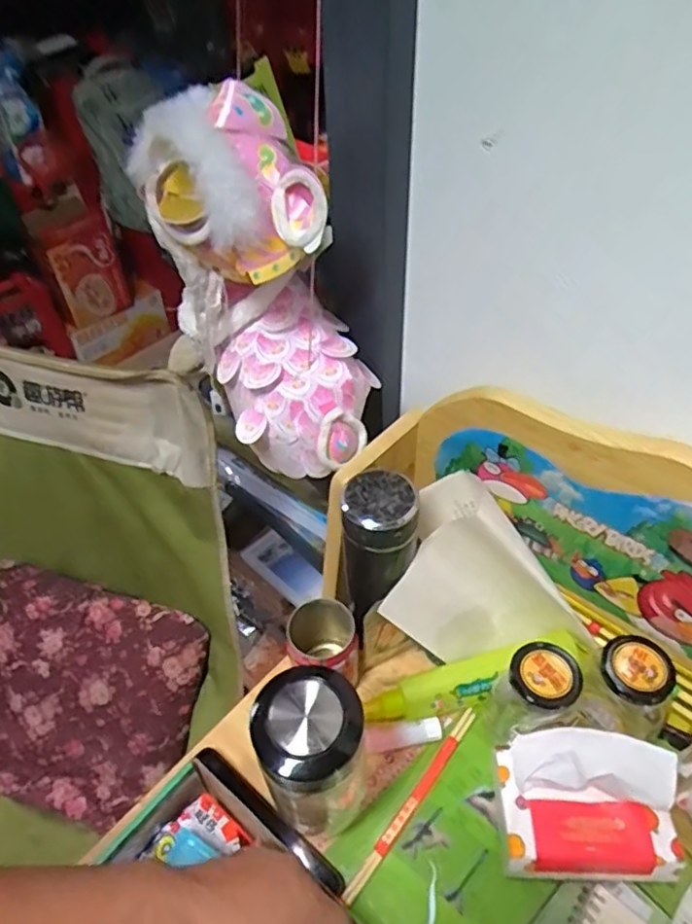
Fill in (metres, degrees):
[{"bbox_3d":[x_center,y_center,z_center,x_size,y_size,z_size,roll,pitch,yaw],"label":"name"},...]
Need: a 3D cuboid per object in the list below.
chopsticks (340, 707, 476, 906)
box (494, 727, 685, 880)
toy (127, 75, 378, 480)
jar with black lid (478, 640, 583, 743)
[{"bbox_3d":[0.059,0.286,0.533,0.010,0.004,0.187,29,54,27],"label":"chopsticks"},{"bbox_3d":[0.182,0.266,0.485,0.124,0.081,0.088,0,46,3],"label":"box"},{"bbox_3d":[-0.067,-0.138,0.519,0.129,0.301,0.172,-32,29,-24],"label":"toy"},{"bbox_3d":[0.153,0.203,0.529,0.060,0.120,0.051,-9,47,-5],"label":"jar with black lid"}]

